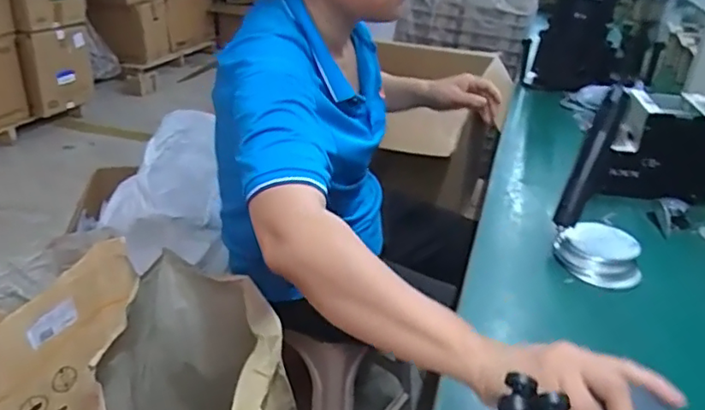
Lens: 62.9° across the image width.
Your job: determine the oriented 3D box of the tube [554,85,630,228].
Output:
[{"bbox_3d":[0.321,-0.066,0.771,0.031,0.201,0.026,24,1,33],"label":"tube"}]

